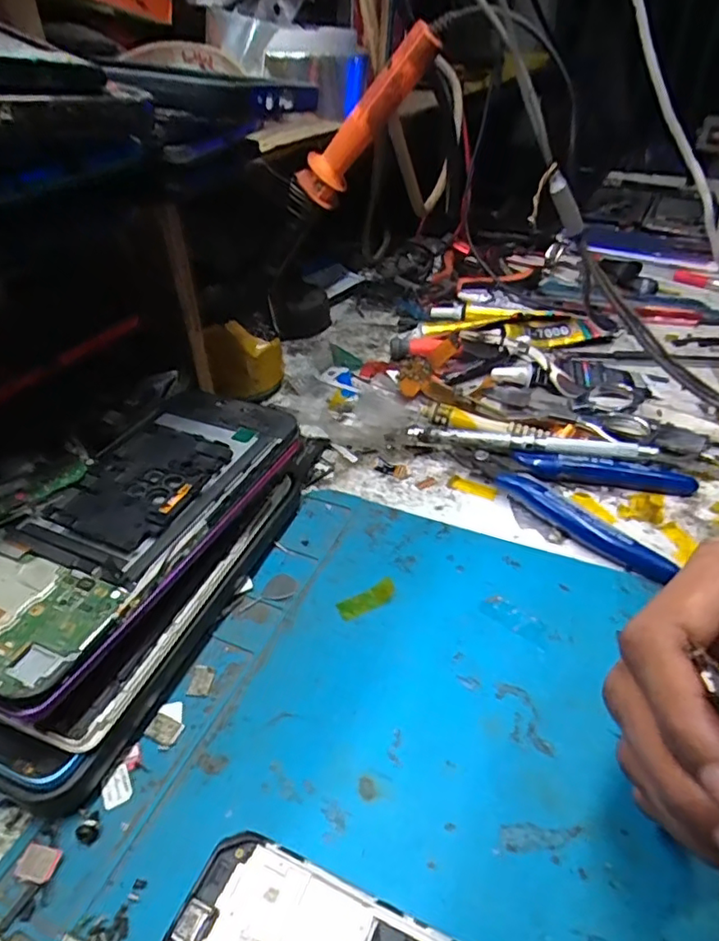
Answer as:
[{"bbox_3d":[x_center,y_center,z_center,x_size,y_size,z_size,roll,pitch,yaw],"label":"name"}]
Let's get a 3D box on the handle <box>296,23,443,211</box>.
[{"bbox_3d":[0.006,-0.210,0.342,0.026,0.109,0.031,40,39,-15],"label":"handle"}]

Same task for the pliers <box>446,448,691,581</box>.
[{"bbox_3d":[0.104,0.007,0.297,0.115,0.015,0.071,20,44,26],"label":"pliers"}]

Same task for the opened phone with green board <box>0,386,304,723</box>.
[{"bbox_3d":[-0.089,0.014,0.228,0.072,0.016,0.163,17,42,21],"label":"opened phone with green board"}]

